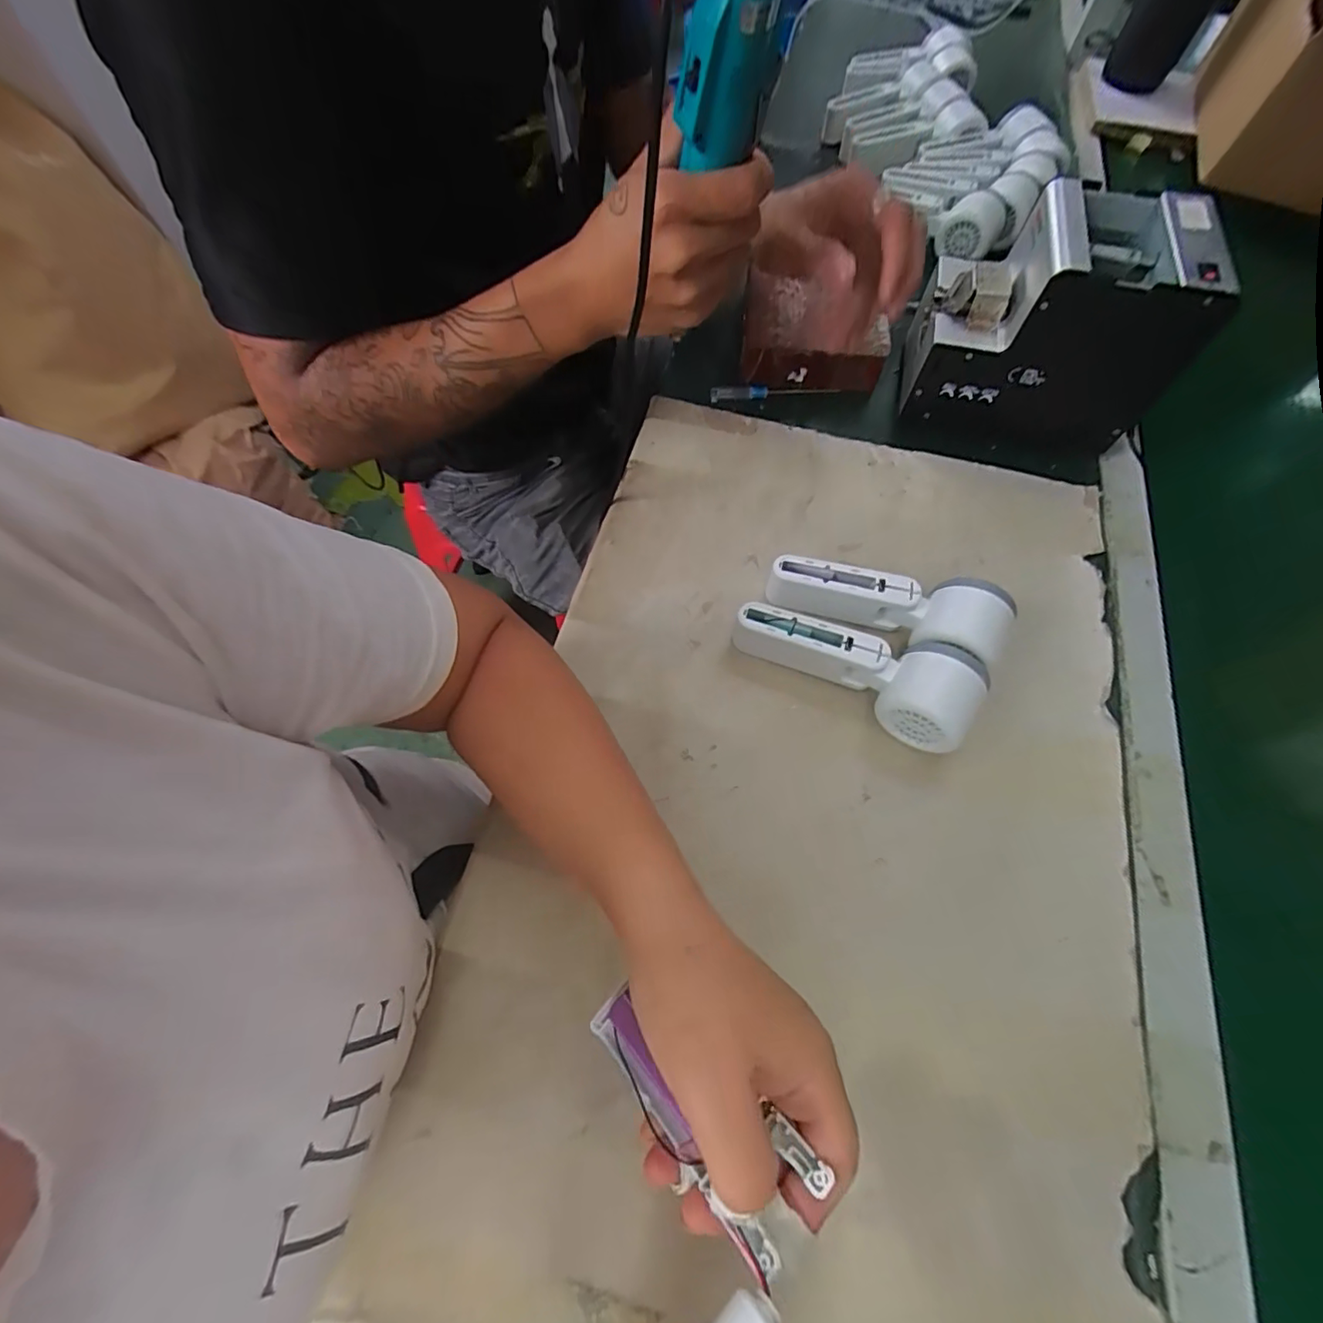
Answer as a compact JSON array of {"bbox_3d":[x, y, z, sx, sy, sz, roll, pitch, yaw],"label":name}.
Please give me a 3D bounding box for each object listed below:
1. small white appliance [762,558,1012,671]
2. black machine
[{"bbox_3d":[0.158,-0.039,0.408,0.163,0.050,0.055,18,65,7],"label":"small white appliance"},{"bbox_3d":[0.315,-0.278,0.471,0.177,0.147,0.134,13,65,5],"label":"black machine"}]

